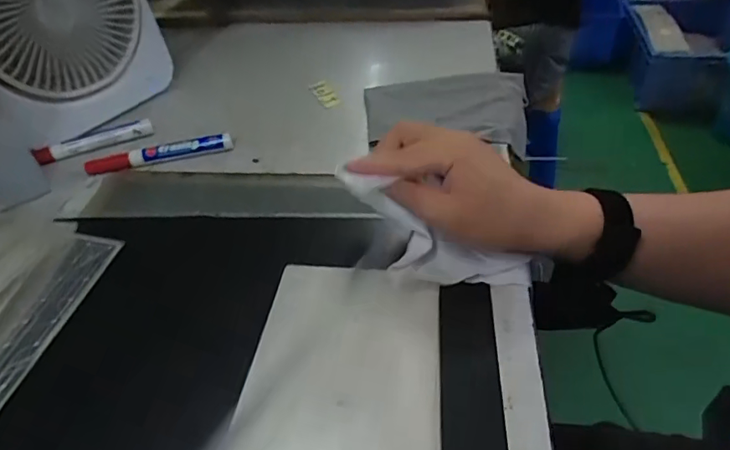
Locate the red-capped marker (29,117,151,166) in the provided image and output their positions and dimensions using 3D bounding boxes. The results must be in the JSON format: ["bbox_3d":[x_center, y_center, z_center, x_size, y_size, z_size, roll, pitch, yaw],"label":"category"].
[{"bbox_3d":[-0.278,-0.086,0.519,0.112,0.016,0.022,-20,45,-14],"label":"red-capped marker"}]

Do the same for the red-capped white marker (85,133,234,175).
[{"bbox_3d":[-0.202,-0.069,0.497,0.141,0.020,0.012,-13,43,-7],"label":"red-capped white marker"}]

